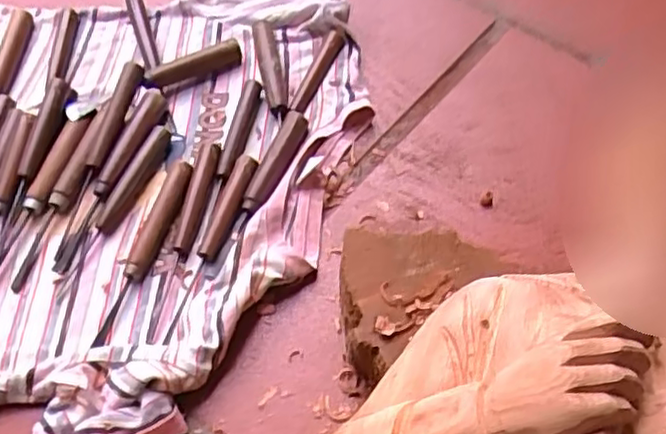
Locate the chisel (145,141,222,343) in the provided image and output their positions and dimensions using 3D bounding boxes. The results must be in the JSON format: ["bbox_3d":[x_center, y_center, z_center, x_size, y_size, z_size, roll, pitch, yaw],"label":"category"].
[{"bbox_3d":[-0.127,0.017,0.586,0.020,0.022,0.193,6,59,6],"label":"chisel"}]

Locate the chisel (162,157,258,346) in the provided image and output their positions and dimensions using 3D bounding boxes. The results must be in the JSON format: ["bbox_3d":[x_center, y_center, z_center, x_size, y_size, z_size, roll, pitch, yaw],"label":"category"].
[{"bbox_3d":[-0.104,0.022,0.573,0.020,0.015,0.181,16,60,11],"label":"chisel"}]

